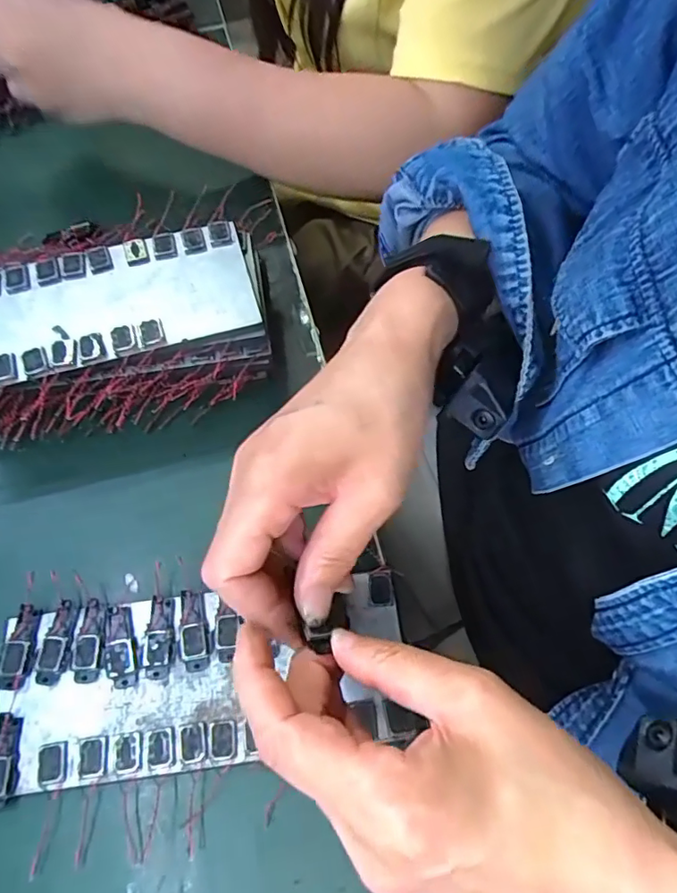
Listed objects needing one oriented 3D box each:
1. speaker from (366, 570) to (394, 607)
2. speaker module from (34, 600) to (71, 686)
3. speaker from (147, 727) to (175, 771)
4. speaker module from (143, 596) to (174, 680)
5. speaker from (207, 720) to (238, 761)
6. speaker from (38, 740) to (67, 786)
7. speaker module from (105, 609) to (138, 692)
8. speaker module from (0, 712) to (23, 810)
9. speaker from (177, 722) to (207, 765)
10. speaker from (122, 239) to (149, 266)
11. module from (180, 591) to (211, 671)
[{"bbox_3d":[0.022,0.075,0.285,0.014,0.004,0.018,-6,64,-3],"label":"speaker"},{"bbox_3d":[-0.144,0.099,0.277,0.015,0.004,0.040,2,64,0],"label":"speaker module"},{"bbox_3d":[-0.084,0.143,0.256,0.012,0.004,0.017,-5,64,-3],"label":"speaker"},{"bbox_3d":[-0.091,0.098,0.278,0.014,0.007,0.039,-3,64,-2],"label":"speaker module"},{"bbox_3d":[-0.055,0.139,0.257,0.013,0.004,0.016,-9,64,-5],"label":"speaker"},{"bbox_3d":[-0.134,0.148,0.254,0.013,0.004,0.017,-9,64,-5],"label":"speaker"},{"bbox_3d":[-0.110,0.101,0.274,0.015,0.004,0.039,-12,65,-6],"label":"speaker module"},{"bbox_3d":[-0.158,0.147,0.254,0.014,0.004,0.039,0,63,-10],"label":"speaker module"},{"bbox_3d":[-0.069,0.141,0.257,0.014,0.004,0.017,-9,64,-5],"label":"speaker"},{"bbox_3d":[-0.119,-0.114,0.318,0.012,0.007,0.015,-14,66,-11],"label":"speaker"},{"bbox_3d":[-0.074,0.094,0.280,0.015,0.007,0.041,-13,65,-7],"label":"module"}]

